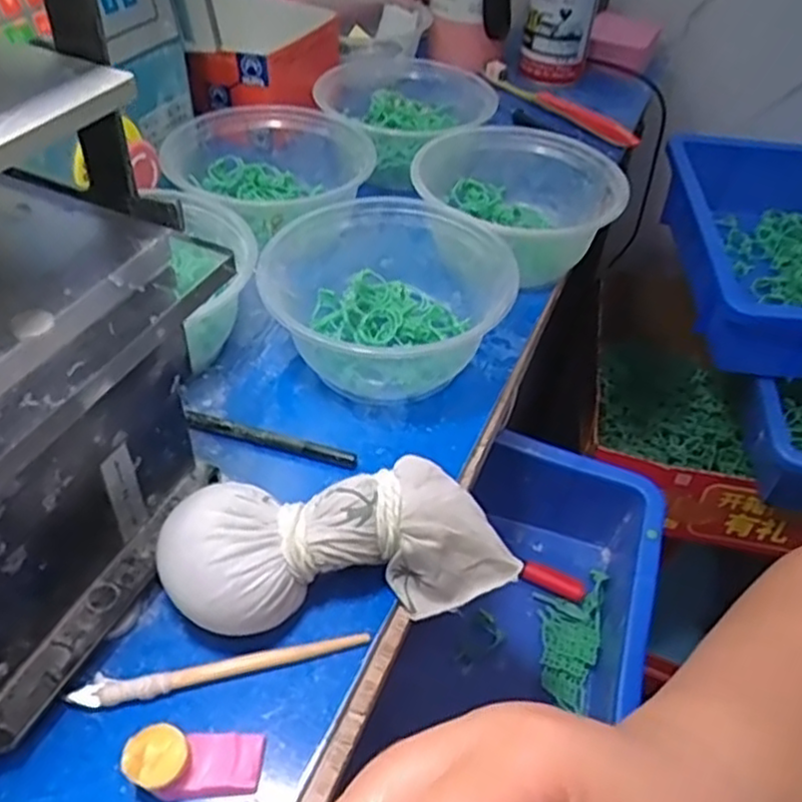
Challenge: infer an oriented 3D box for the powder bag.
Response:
[{"bbox_3d":[-0.023,0.059,0.309,0.146,0.048,0.055,-9,47,-14],"label":"powder bag"}]

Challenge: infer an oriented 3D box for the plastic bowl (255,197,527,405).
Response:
[{"bbox_3d":[-0.010,-0.055,0.412,0.131,0.066,0.121,3,46,-3],"label":"plastic bowl"}]

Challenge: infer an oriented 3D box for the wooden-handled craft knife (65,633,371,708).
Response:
[{"bbox_3d":[-0.069,0.107,0.288,0.112,0.008,0.011,-6,47,-11],"label":"wooden-handled craft knife"}]

